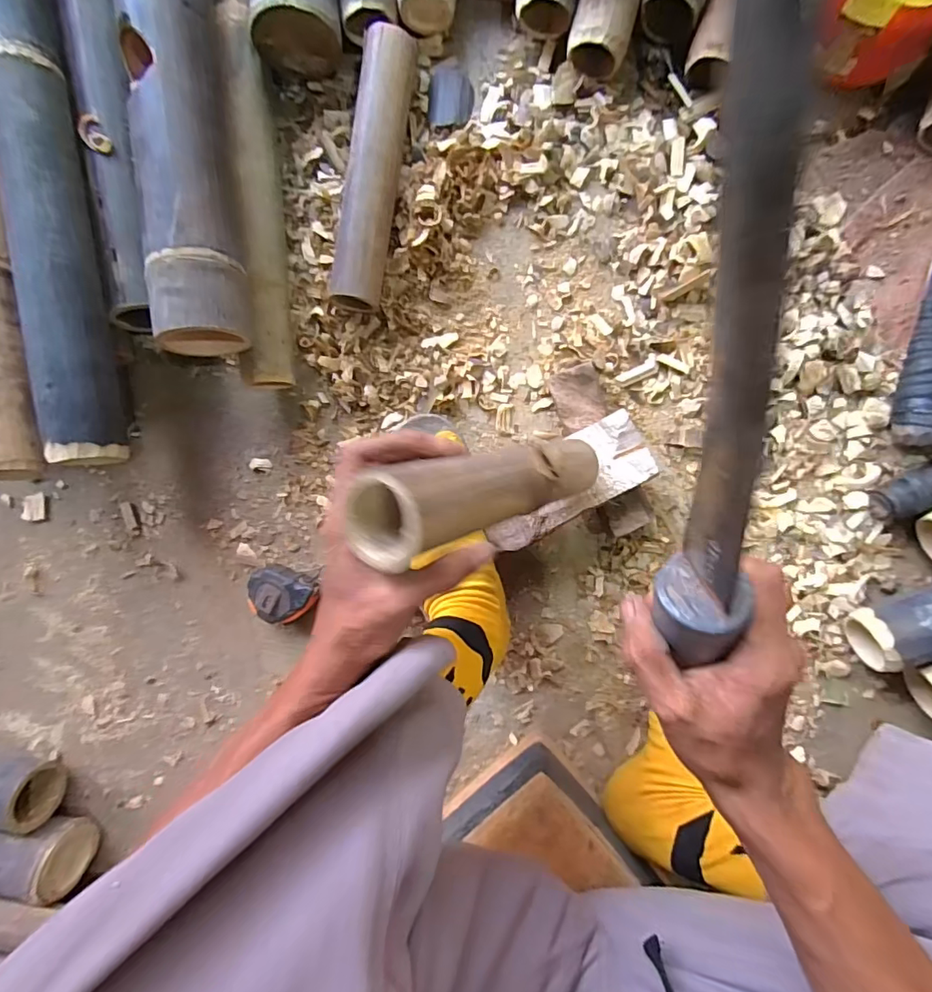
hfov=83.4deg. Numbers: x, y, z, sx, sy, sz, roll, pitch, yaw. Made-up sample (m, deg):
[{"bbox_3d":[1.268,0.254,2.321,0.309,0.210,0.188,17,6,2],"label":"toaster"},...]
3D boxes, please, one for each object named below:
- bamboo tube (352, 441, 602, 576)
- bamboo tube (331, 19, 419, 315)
[{"bbox_3d":[0.029,-0.008,0.339,0.040,0.236,0.050,-10,92,38],"label":"bamboo tube"},{"bbox_3d":[-0.089,-0.301,0.489,0.050,0.040,0.246,10,96,6],"label":"bamboo tube"}]

